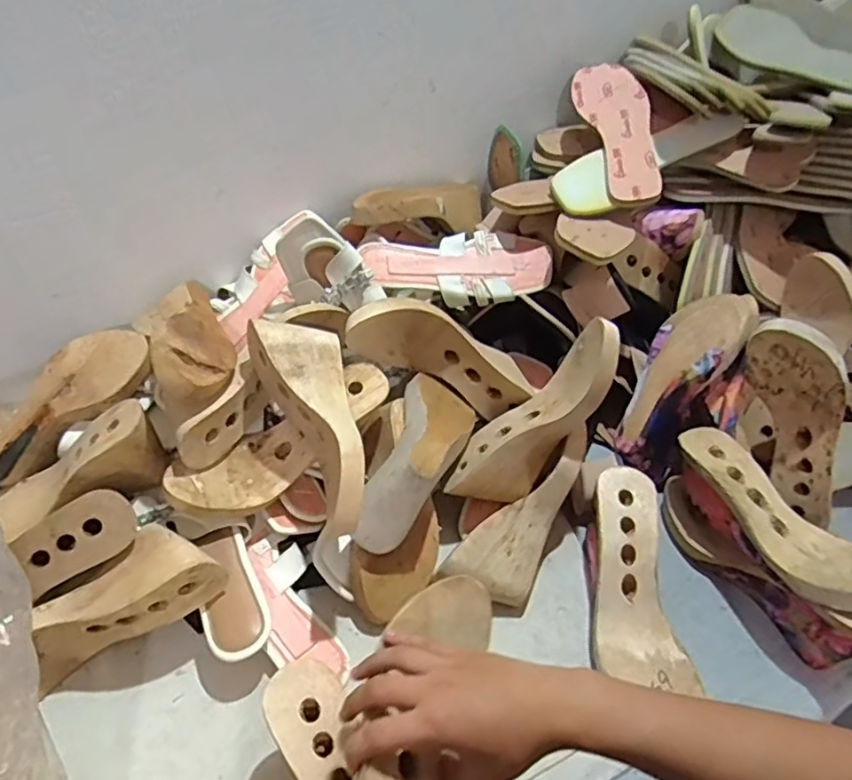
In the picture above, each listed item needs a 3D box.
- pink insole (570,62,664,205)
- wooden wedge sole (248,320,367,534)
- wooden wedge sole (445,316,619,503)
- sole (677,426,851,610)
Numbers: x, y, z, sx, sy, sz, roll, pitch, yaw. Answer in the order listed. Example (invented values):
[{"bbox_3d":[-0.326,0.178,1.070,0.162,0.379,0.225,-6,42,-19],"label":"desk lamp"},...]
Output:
[{"bbox_3d":[0.239,-0.325,0.754,0.079,0.016,0.237,-14,62,7],"label":"pink insole"},{"bbox_3d":[-0.095,0.030,0.584,0.080,0.082,0.219,-19,61,-20],"label":"wooden wedge sole"},{"bbox_3d":[0.116,0.025,0.630,0.068,0.222,0.070,22,25,-44],"label":"wooden wedge sole"},{"bbox_3d":[0.336,0.113,0.581,0.079,0.047,0.236,-19,47,-21],"label":"sole"}]

